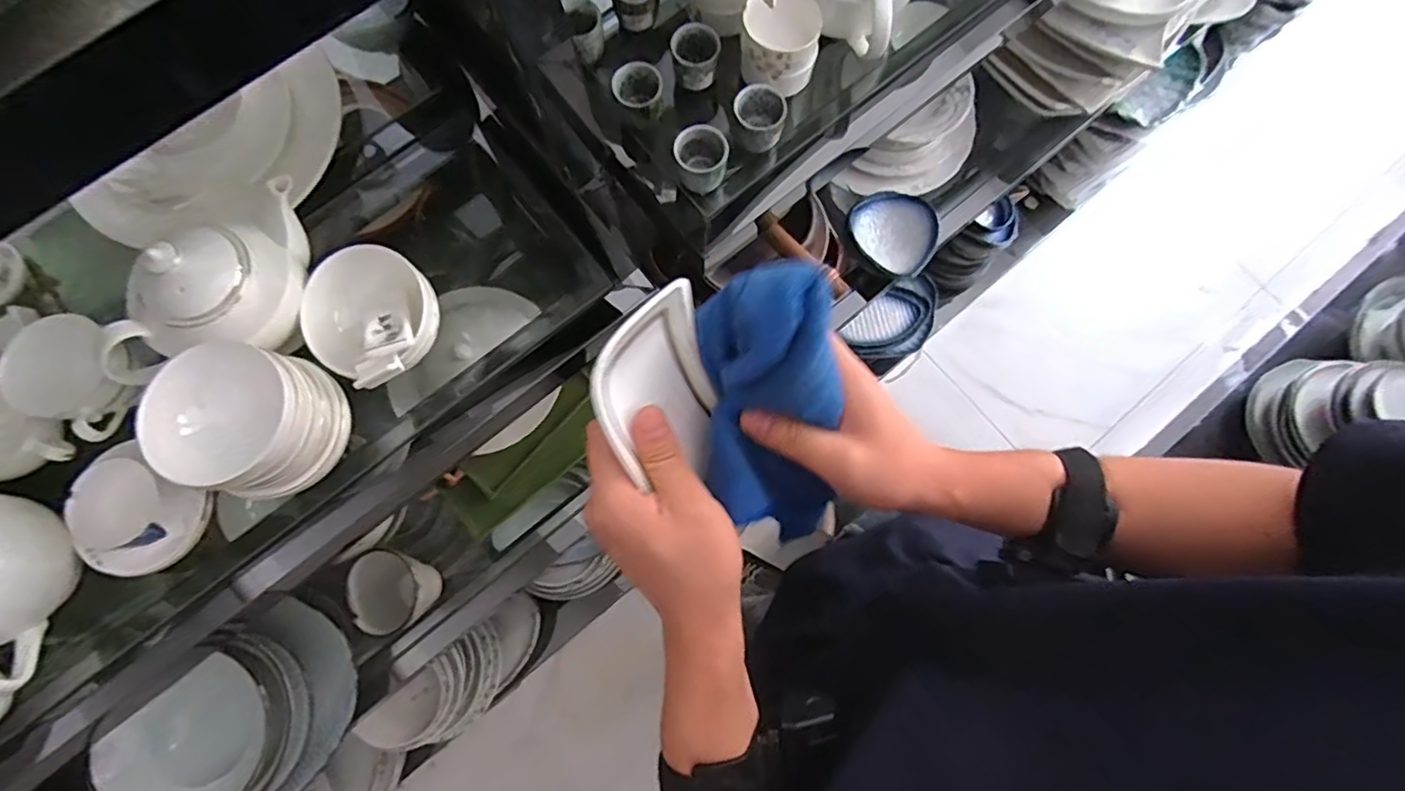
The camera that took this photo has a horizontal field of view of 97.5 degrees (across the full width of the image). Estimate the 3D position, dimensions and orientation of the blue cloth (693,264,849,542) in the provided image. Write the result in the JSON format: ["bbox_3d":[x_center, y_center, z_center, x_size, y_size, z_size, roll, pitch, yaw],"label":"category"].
[{"bbox_3d":[0.035,0.004,0.333,0.074,0.057,0.156,-3,122,-1],"label":"blue cloth"}]

